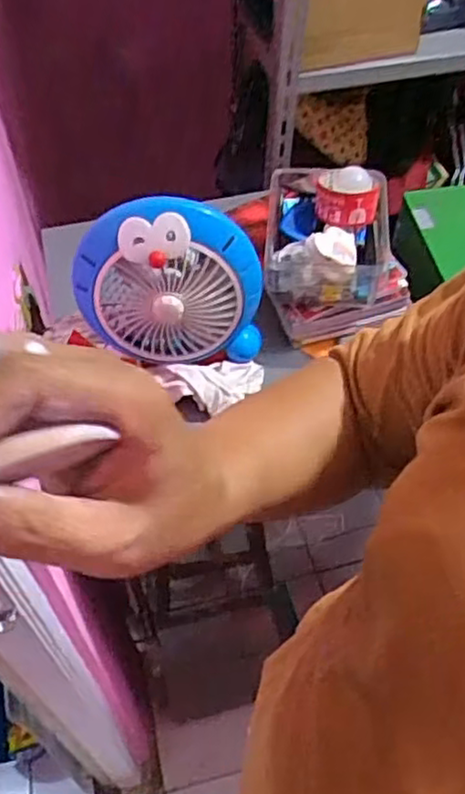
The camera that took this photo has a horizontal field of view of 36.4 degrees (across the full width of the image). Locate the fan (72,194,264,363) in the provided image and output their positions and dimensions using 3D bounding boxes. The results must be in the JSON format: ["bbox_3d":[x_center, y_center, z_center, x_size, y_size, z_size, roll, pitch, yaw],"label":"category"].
[{"bbox_3d":[-0.082,-0.140,0.913,0.238,0.217,0.078,-8,54,-5],"label":"fan"}]

